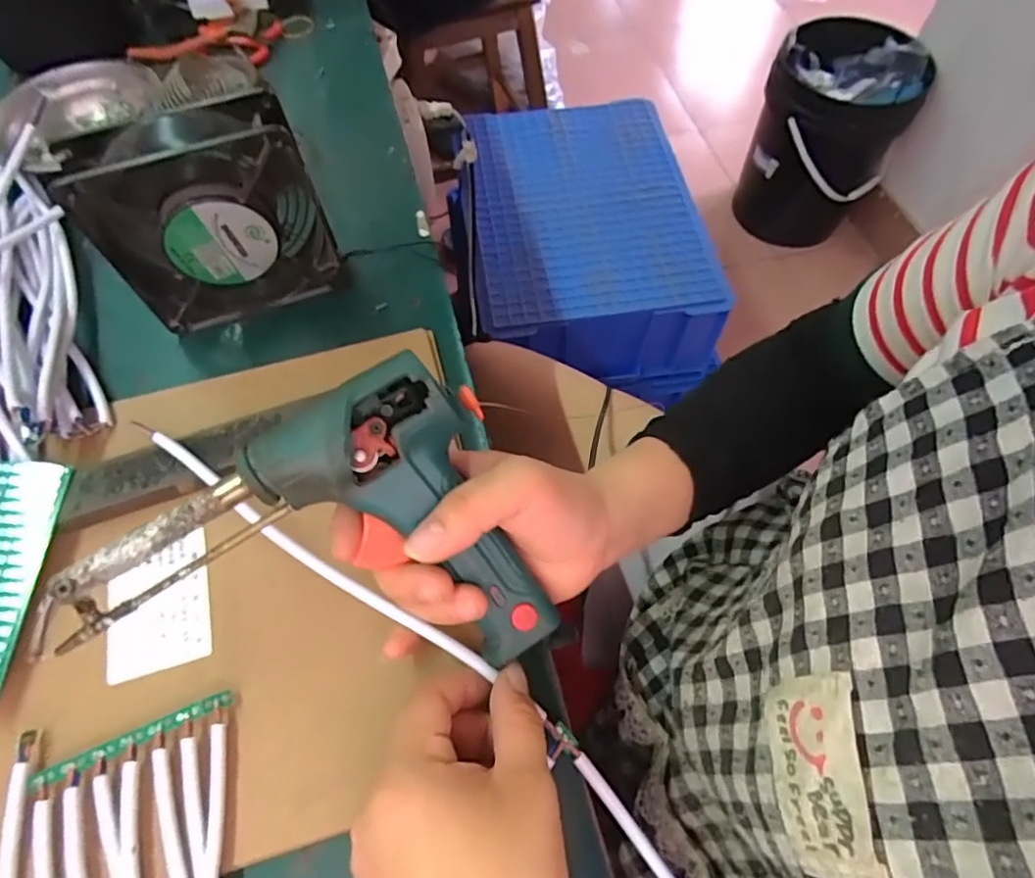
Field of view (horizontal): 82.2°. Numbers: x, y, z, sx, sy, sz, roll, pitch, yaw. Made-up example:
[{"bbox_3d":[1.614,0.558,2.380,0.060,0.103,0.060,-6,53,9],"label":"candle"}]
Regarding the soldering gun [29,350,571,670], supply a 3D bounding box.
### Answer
[{"bbox_3d":[-0.083,0.063,0.266,0.176,0.045,0.138,-34,103,-3],"label":"soldering gun"}]

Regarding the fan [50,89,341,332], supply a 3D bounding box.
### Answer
[{"bbox_3d":[-0.179,-0.132,0.356,0.118,0.114,0.048,-19,63,-9],"label":"fan"}]

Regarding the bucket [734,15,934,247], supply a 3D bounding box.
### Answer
[{"bbox_3d":[0.688,-0.678,1.384,0.288,0.419,0.274,0,61,1],"label":"bucket"}]

